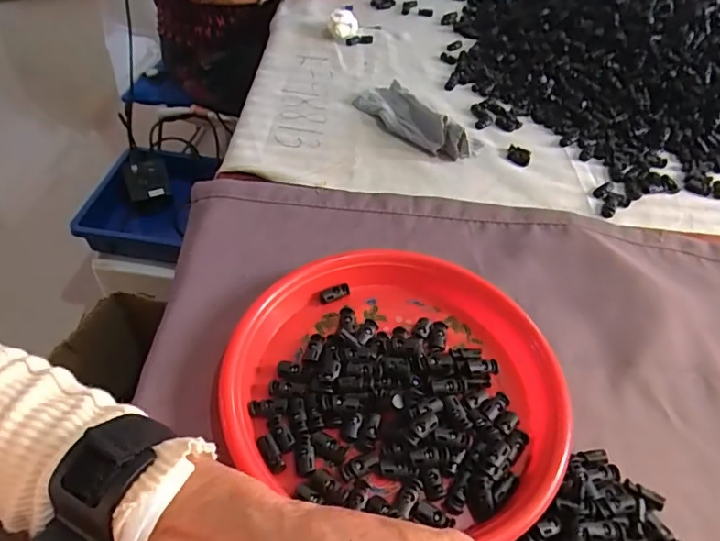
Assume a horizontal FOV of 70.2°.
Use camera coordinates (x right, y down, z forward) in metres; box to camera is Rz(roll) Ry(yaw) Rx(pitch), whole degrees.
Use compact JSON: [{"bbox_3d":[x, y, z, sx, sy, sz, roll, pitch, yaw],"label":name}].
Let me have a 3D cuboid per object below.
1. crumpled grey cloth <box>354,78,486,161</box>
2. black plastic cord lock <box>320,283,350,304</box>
[{"bbox_3d":[0.073,-0.201,0.655,0.073,0.040,0.181,-31,58,-29],"label":"crumpled grey cloth"},{"bbox_3d":[-0.023,0.021,0.464,0.027,0.006,0.013,-19,85,-21],"label":"black plastic cord lock"}]

